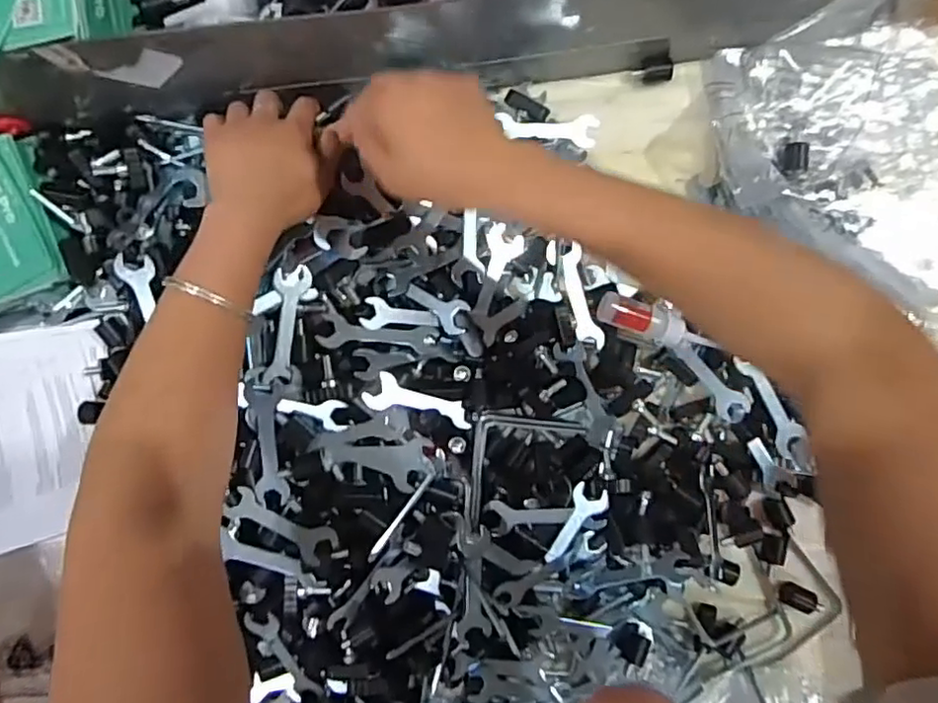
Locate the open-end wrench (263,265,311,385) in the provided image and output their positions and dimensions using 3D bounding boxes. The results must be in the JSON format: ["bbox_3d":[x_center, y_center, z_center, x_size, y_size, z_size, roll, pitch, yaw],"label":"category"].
[{"bbox_3d":[-0.139,-0.020,0.483,0.026,0.005,0.090,6,91,-26],"label":"open-end wrench"}]

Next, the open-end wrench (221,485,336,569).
[{"bbox_3d":[-0.142,0.133,0.478,0.091,0.009,0.028,20,90,16],"label":"open-end wrench"}]

